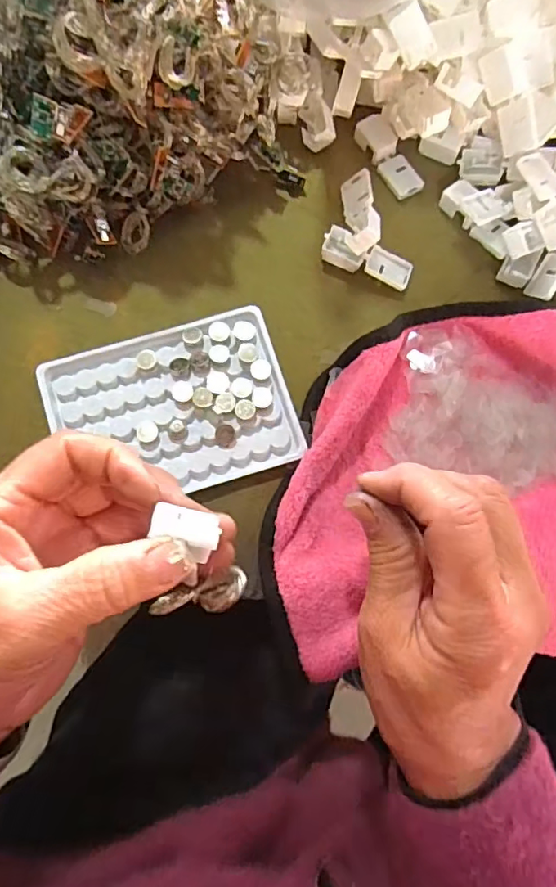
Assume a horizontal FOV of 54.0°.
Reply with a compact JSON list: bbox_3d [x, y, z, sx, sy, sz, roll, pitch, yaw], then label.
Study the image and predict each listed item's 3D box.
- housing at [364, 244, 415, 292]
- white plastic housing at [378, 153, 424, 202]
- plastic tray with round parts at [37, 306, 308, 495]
[{"bbox_3d":[0.067,-0.106,0.327,0.027,0.004,0.019,27,78,3],"label":"housing"},{"bbox_3d":[0.078,-0.168,0.343,0.021,0.004,0.028,-32,82,-9],"label":"white plastic housing"},{"bbox_3d":[-0.058,-0.019,0.303,0.128,0.011,0.092,-17,80,-6],"label":"plastic tray with round parts"}]

